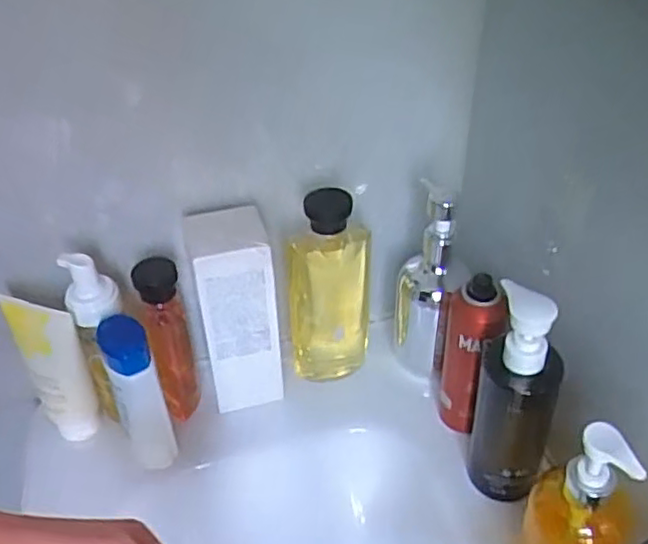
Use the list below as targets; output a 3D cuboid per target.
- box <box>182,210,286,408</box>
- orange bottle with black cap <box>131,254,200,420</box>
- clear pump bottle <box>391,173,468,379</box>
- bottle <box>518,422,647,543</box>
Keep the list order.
[{"bbox_3d":[-0.084,0.035,0.636,0.072,0.195,0.077,-8,41,-9],"label":"box"},{"bbox_3d":[-0.148,0.066,0.636,0.034,0.190,0.044,-5,40,-5],"label":"orange bottle with black cap"},{"bbox_3d":[0.102,0.017,0.658,0.064,0.201,0.057,9,41,12],"label":"clear pump bottle"},{"bbox_3d":[0.179,0.176,0.465,0.068,0.183,0.058,16,43,19],"label":"bottle"}]

